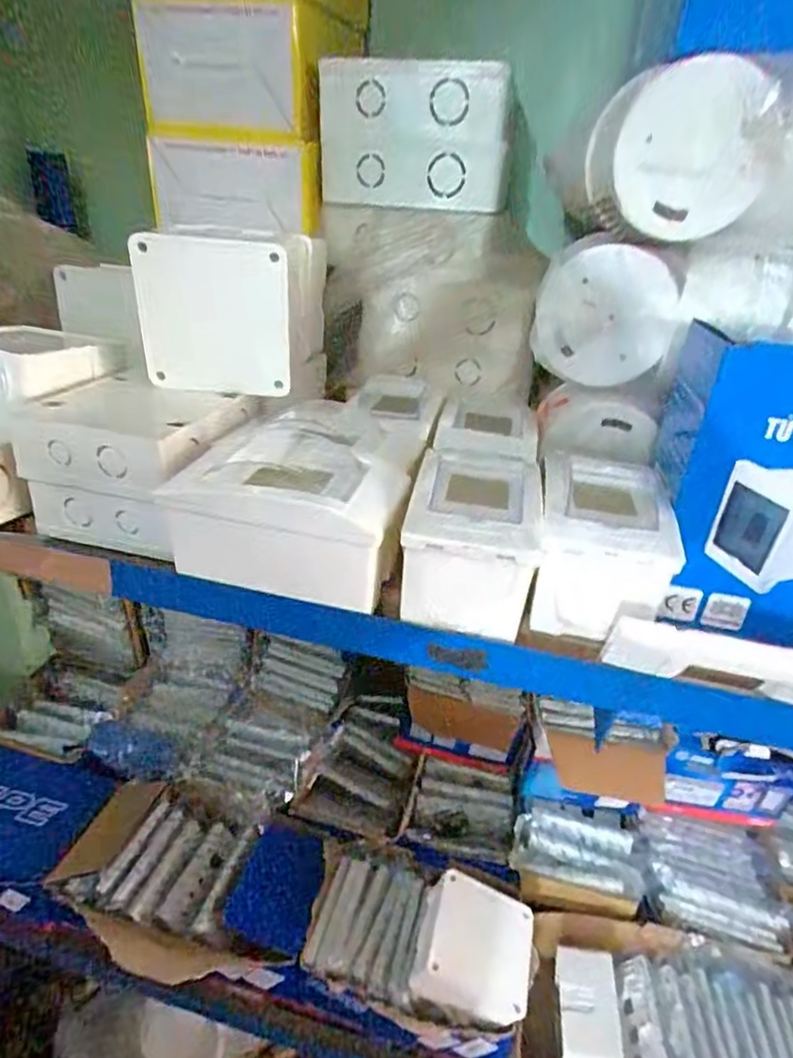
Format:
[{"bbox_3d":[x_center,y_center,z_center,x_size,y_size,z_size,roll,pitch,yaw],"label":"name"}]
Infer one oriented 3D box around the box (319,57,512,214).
[{"bbox_3d":[0.016,-0.341,0.524,0.161,0.109,0.061,3,28,-2],"label":"box"}]

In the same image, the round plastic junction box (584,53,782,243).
[{"bbox_3d":[0.181,-0.243,0.393,0.099,0.088,0.068,8,29,7],"label":"round plastic junction box"}]

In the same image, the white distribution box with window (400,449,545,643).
[{"bbox_3d":[0.044,0.003,0.352,0.074,0.069,0.094,8,29,7],"label":"white distribution box with window"}]

